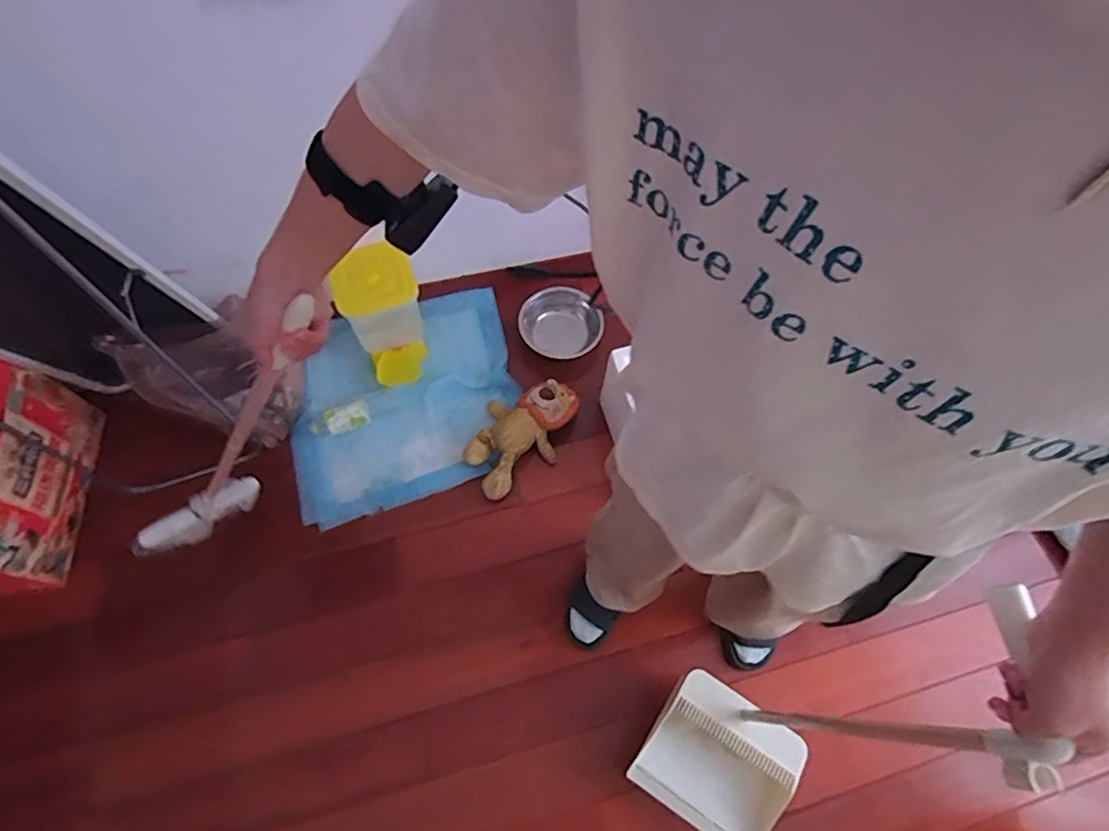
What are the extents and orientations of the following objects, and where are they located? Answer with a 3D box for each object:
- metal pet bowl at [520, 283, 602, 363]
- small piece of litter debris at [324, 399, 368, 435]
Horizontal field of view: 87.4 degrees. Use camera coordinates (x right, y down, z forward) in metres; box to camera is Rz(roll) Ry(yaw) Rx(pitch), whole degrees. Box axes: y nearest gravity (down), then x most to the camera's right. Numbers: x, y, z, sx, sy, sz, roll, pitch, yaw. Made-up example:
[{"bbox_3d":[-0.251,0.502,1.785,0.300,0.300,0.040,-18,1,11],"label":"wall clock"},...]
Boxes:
[{"bbox_3d":[0.015,-0.243,1.486,0.195,0.043,0.199,1,68,-3],"label":"metal pet bowl"},{"bbox_3d":[-0.492,0.002,1.375,0.101,0.043,0.064,-20,71,-11],"label":"small piece of litter debris"}]

